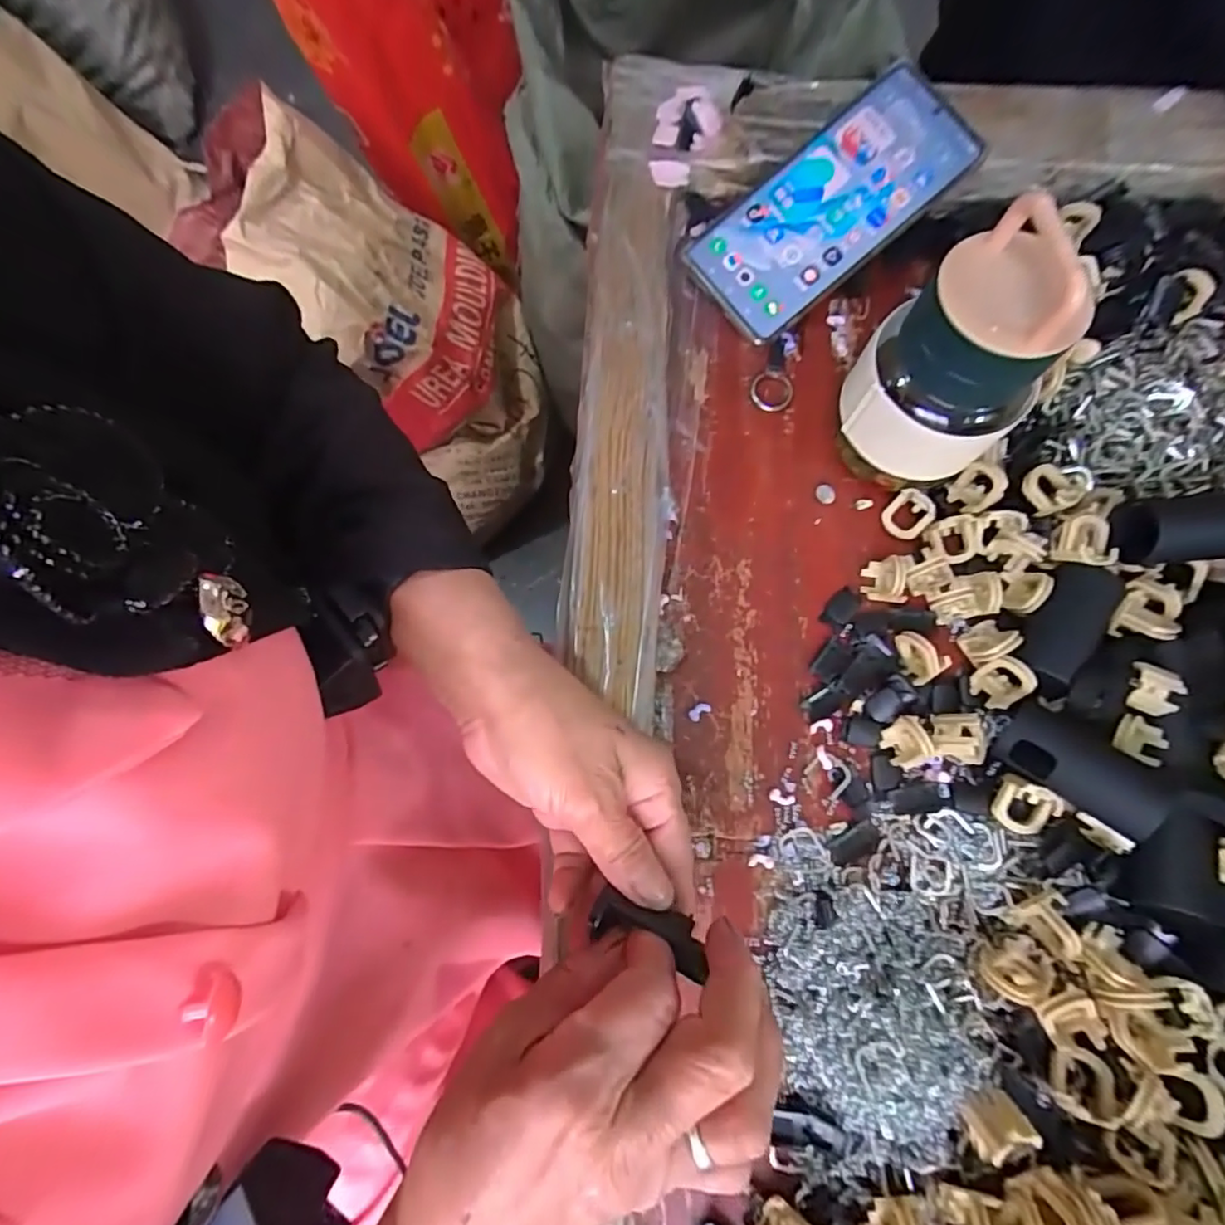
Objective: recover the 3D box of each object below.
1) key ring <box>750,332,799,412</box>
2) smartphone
[{"bbox_3d":[0.095,-0.140,0.344,0.022,0.005,0.050,13,75,5],"label":"key ring"},{"bbox_3d":[0.123,-0.234,0.339,0.159,0.011,0.078,-38,87,7],"label":"smartphone"}]

